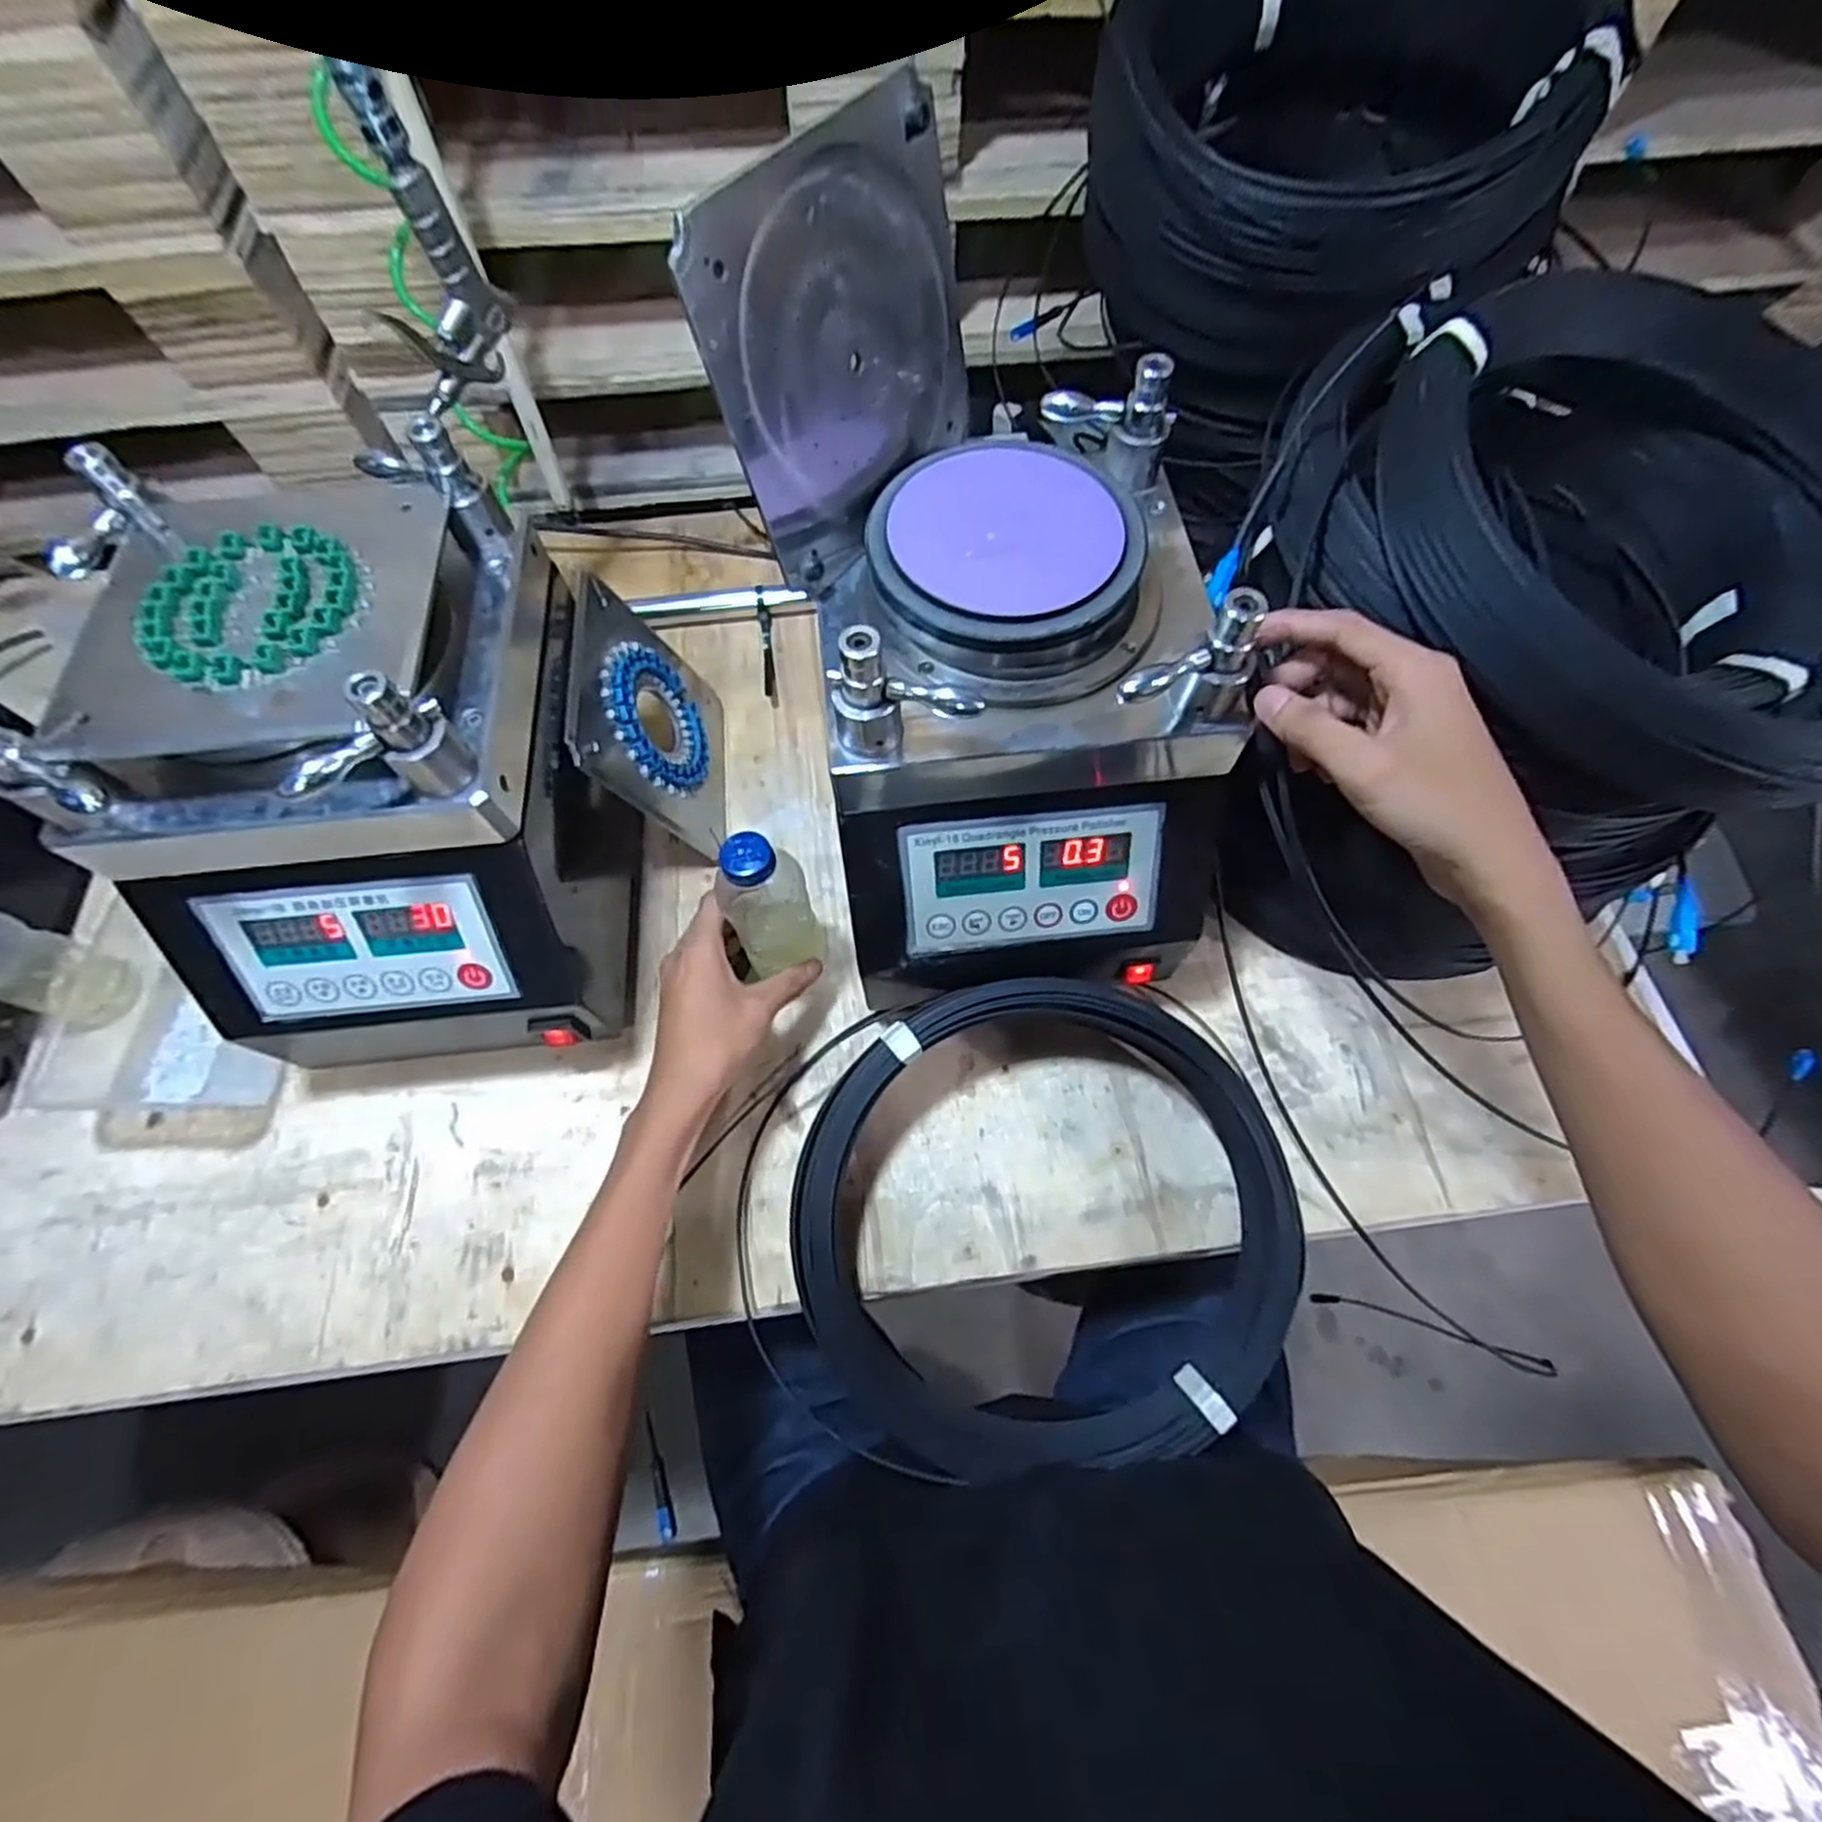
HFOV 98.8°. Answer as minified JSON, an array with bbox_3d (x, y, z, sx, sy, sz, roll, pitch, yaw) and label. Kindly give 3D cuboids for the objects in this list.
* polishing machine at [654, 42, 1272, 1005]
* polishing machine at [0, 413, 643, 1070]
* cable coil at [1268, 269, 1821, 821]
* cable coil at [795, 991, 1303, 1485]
[{"bbox_3d":[0.047,-0.163,0.437,0.234,0.325,0.307,-14,68,-5],"label":"polishing machine"},{"bbox_3d":[-0.330,-0.071,0.499,0.243,0.273,0.279,-6,68,-2],"label":"polishing machine"},{"bbox_3d":[0.383,-0.200,0.434,0.288,0.127,0.309,0,67,1],"label":"cable coil"},{"bbox_3d":[0.080,0.189,0.492,0.302,0.040,0.284,0,79,0],"label":"cable coil"}]

